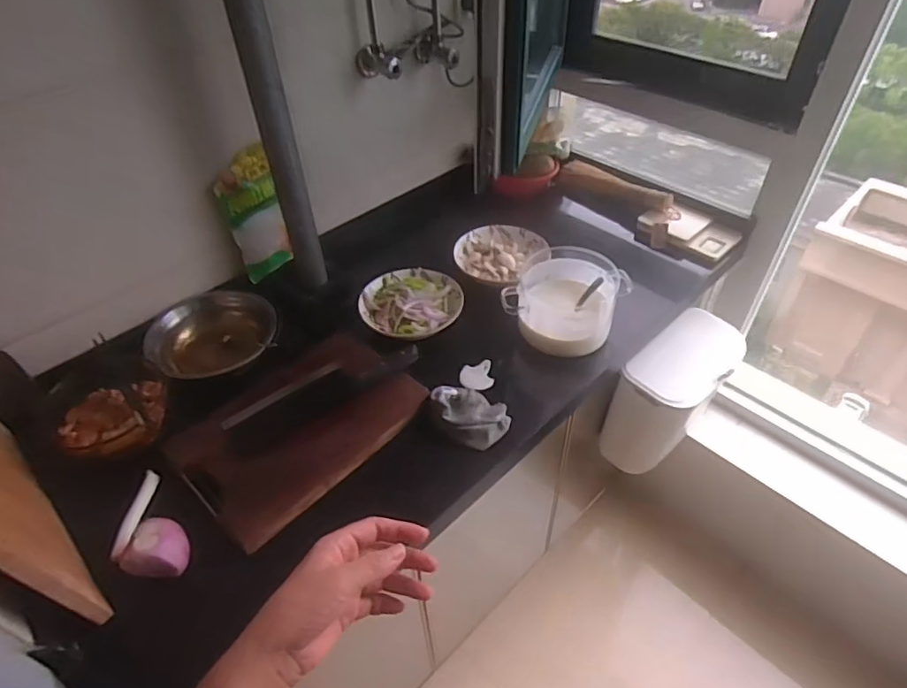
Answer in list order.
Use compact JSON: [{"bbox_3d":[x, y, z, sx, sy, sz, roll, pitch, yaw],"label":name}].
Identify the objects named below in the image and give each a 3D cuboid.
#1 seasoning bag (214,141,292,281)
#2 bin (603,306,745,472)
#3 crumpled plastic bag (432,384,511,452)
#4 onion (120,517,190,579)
[{"bbox_3d":[-0.342,-0.224,0.975,0.017,0.209,0.099,22,44,41],"label":"seasoning bag"},{"bbox_3d":[0.422,0.102,1.095,0.257,0.249,0.132,-33,54,-27],"label":"bin"},{"bbox_3d":[0.021,0.099,0.814,0.113,0.040,0.090,31,54,26],"label":"crumpled plastic bag"},{"bbox_3d":[-0.348,0.241,0.664,0.062,0.052,0.064,0,46,0],"label":"onion"}]

